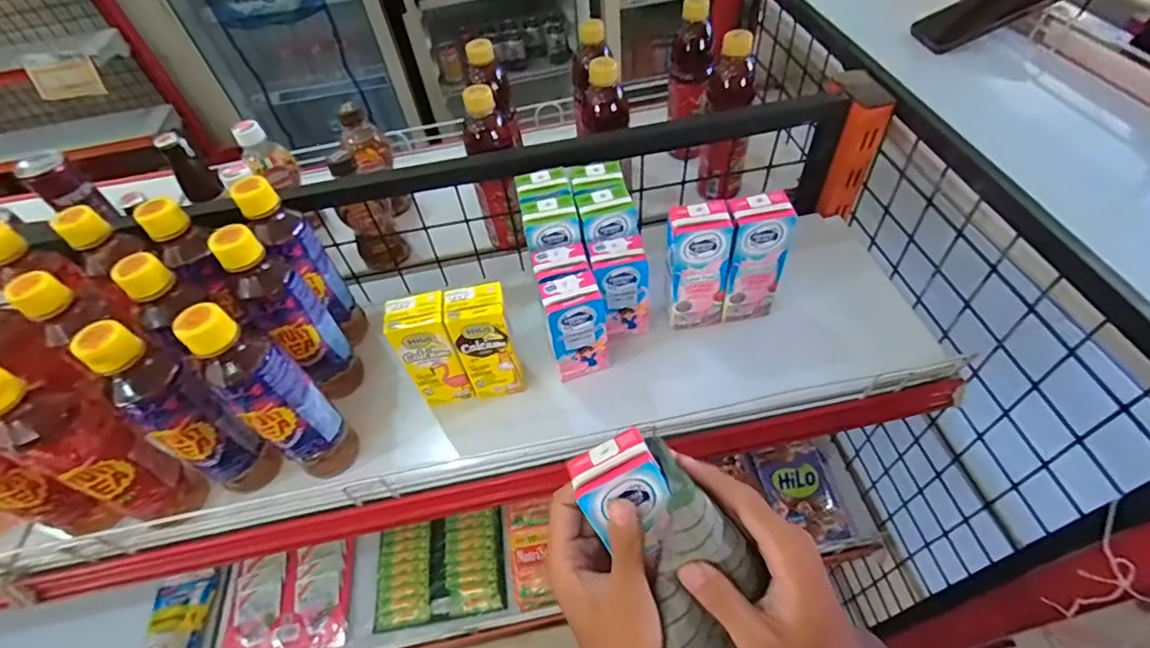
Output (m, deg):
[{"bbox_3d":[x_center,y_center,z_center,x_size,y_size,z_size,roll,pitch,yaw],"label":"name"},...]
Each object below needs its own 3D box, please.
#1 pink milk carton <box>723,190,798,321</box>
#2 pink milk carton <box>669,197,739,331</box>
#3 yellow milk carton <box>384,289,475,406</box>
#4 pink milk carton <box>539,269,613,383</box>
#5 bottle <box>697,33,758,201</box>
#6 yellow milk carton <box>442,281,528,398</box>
[{"bbox_3d":[0.171,-0.060,0.513,0.053,0.140,0.035,-9,51,-1],"label":"pink milk carton"},{"bbox_3d":[0.116,-0.052,0.510,0.057,0.136,0.035,-10,51,-1],"label":"pink milk carton"},{"bbox_3d":[-0.131,0.028,0.488,0.050,0.118,0.039,-14,51,-4],"label":"yellow milk carton"},{"bbox_3d":[0.002,0.002,0.496,0.054,0.101,0.042,-15,52,-6],"label":"pink milk carton"},{"bbox_3d":[0.175,-0.221,0.595,0.051,0.192,0.049,-1,51,6],"label":"bottle"},{"bbox_3d":[-0.081,0.019,0.491,0.051,0.115,0.042,-13,51,-4],"label":"yellow milk carton"}]

